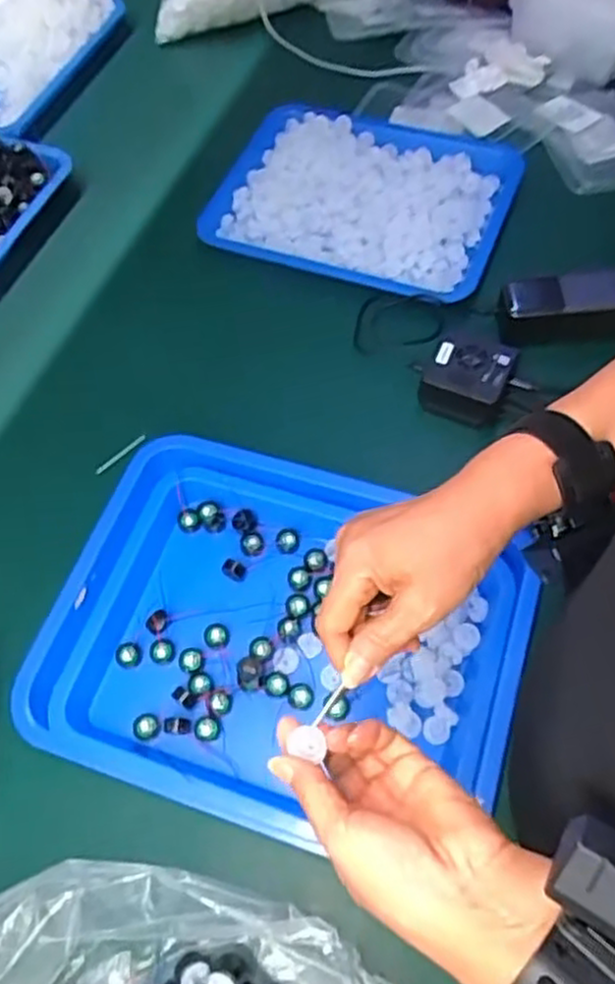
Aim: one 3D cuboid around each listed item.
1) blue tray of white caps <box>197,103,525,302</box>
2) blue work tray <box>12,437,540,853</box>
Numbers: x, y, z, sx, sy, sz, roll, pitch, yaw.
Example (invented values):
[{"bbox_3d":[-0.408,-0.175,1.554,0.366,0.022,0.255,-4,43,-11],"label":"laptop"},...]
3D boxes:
[{"bbox_3d":[0.063,-0.346,0.828,0.327,0.034,0.246,17,64,10],"label":"blue tray of white caps"},{"bbox_3d":[-0.027,0.108,0.592,0.385,0.062,0.292,15,64,9],"label":"blue work tray"}]

